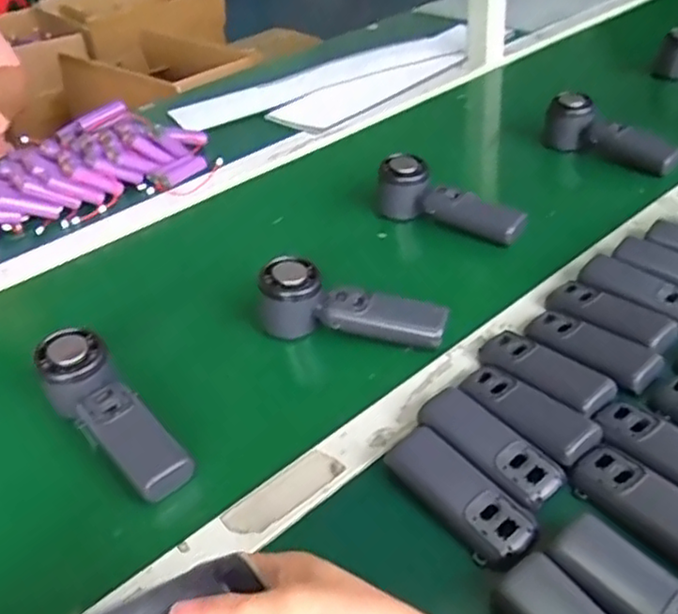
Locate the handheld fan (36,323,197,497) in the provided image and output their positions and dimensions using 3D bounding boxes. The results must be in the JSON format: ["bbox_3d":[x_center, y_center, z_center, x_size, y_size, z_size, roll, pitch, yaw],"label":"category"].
[{"bbox_3d":[-0.170,0.080,0.519,0.050,0.035,0.165,-33,60,-31],"label":"handheld fan"}]

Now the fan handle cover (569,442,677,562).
[{"bbox_3d":[0.197,0.126,0.431,0.036,0.015,0.104,-29,44,-26],"label":"fan handle cover"}]

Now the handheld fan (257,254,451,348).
[{"bbox_3d":[0.013,-0.006,0.593,0.157,0.057,0.044,5,39,13],"label":"handheld fan"}]

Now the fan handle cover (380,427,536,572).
[{"bbox_3d":[0.079,0.123,0.454,0.043,0.019,0.107,-27,43,-25],"label":"fan handle cover"}]

